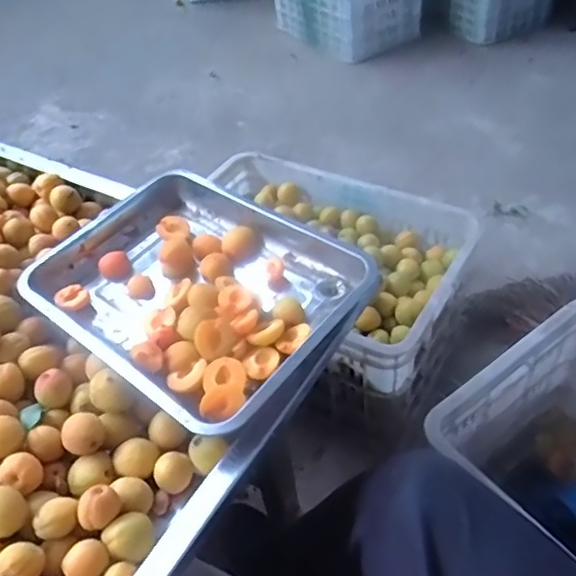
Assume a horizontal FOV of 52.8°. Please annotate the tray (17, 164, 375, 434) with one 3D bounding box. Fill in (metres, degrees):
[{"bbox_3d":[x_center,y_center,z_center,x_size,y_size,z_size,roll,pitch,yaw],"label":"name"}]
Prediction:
[{"bbox_3d":[-0.111,-0.007,0.655,0.355,0.042,0.263,27,54,30],"label":"tray"}]

